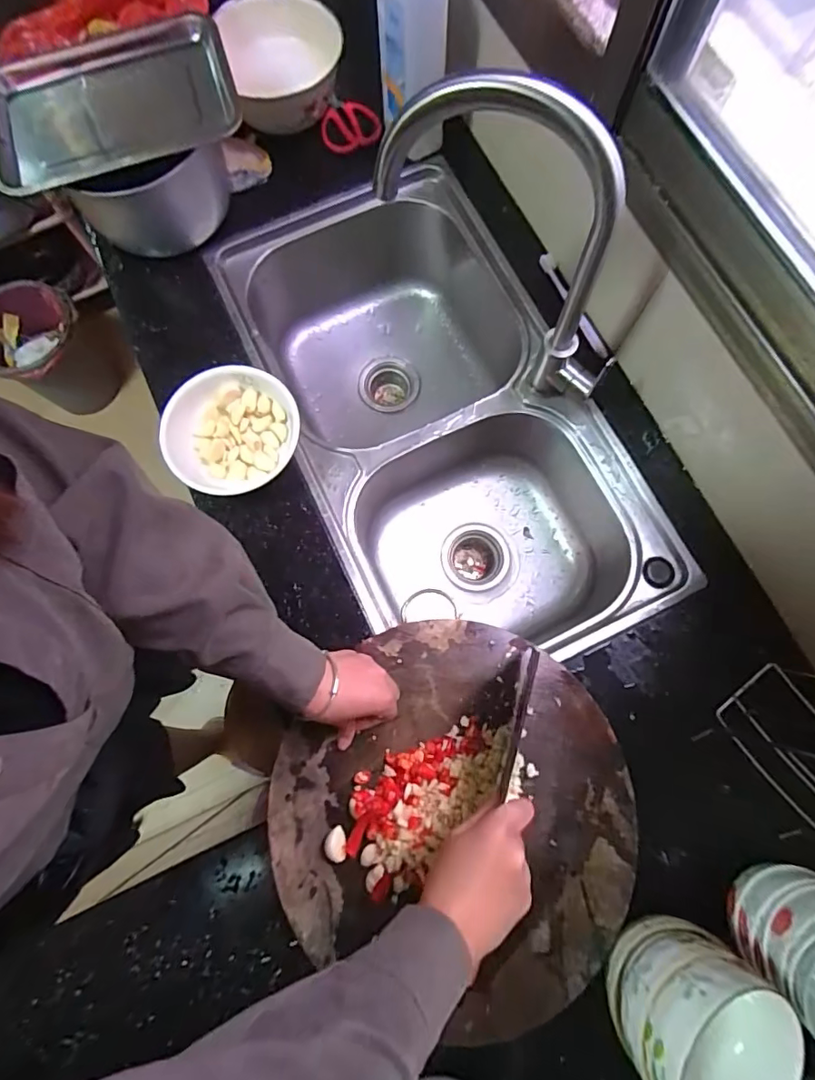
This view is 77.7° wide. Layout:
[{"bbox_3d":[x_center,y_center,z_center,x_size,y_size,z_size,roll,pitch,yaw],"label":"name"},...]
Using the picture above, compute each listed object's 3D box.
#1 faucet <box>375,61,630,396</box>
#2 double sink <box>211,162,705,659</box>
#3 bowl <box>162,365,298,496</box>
[{"bbox_3d":[0.104,-0.281,0.519,0.266,0.334,0.031,21,78,6],"label":"faucet"},{"bbox_3d":[0.040,-0.167,0.790,0.412,0.233,0.735,-27,78,-6],"label":"double sink"},{"bbox_3d":[-0.225,-0.135,0.646,0.174,0.061,0.141,-24,78,-5],"label":"bowl"}]

